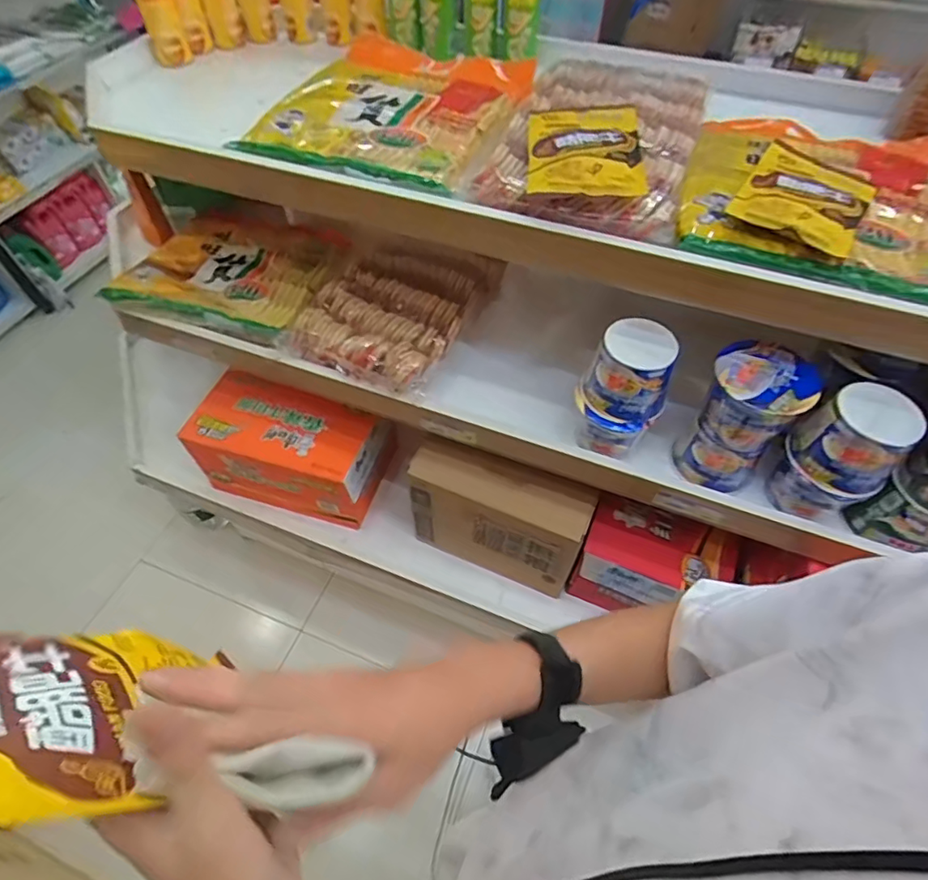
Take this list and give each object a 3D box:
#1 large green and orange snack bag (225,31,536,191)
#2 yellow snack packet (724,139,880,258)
[{"bbox_3d":[-0.121,-0.598,0.956,0.392,0.046,0.473,17,56,11],"label":"large green and orange snack bag"},{"bbox_3d":[0.471,-0.339,0.737,0.154,0.024,0.224,30,59,19],"label":"yellow snack packet"}]

